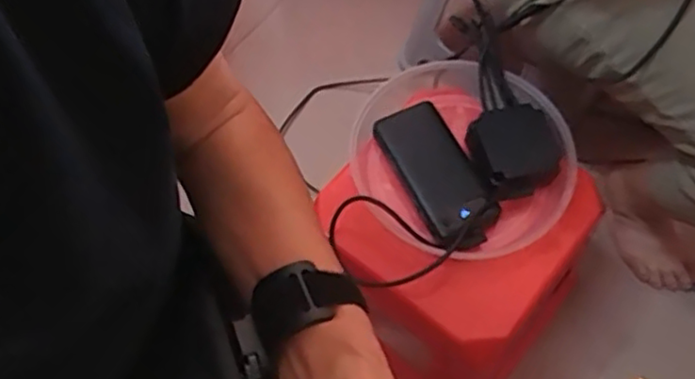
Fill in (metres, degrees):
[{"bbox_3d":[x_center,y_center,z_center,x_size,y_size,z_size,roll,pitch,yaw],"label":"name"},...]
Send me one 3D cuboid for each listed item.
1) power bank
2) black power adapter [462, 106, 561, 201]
[{"bbox_3d":[0.093,-0.022,0.702,0.072,0.022,0.153,-25,65,-11],"label":"power bank"},{"bbox_3d":[0.172,-0.043,0.681,0.086,0.034,0.093,0,63,1],"label":"black power adapter"}]

